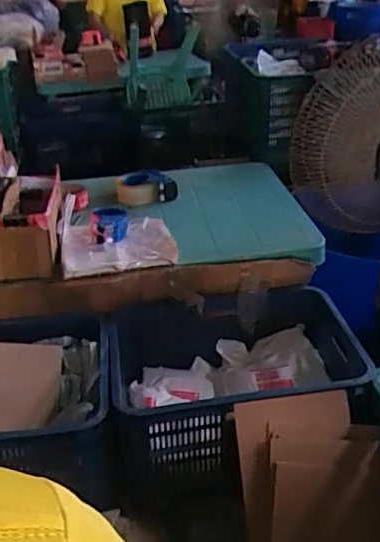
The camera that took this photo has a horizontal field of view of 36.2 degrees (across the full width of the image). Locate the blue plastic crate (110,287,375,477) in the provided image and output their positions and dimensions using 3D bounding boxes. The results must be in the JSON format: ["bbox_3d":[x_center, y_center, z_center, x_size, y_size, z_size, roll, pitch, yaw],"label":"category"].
[{"bbox_3d":[0.124,0.223,1.279,0.546,0.214,0.350,-8,31,-9],"label":"blue plastic crate"}]

